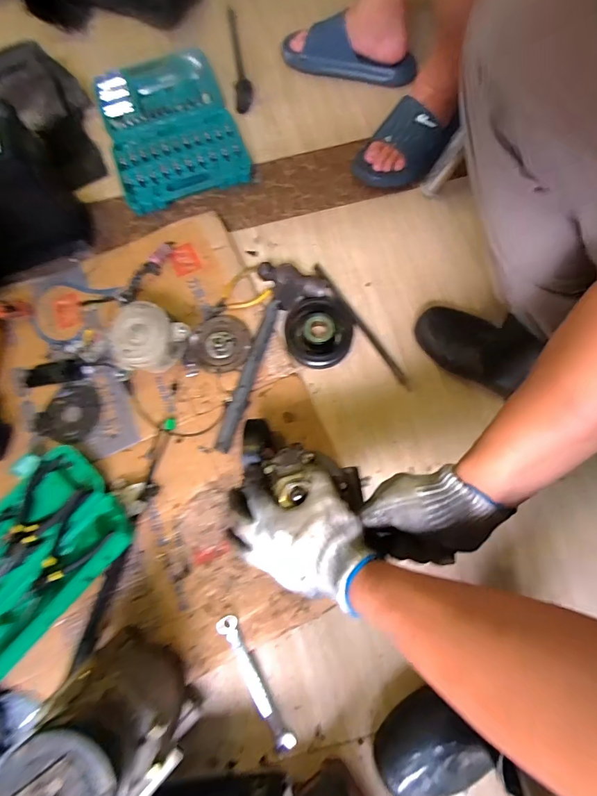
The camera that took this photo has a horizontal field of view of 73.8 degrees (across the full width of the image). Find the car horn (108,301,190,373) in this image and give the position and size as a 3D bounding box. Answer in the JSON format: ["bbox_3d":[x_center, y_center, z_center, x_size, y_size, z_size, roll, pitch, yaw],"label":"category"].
[{"bbox_3d":[-0.235,-0.096,0.628,0.115,0.079,0.101,-31,73,-8],"label":"car horn"}]

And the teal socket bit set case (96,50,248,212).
[{"bbox_3d":[-0.262,-0.555,0.819,0.250,0.033,0.376,-19,72,-4],"label":"teal socket bit set case"}]

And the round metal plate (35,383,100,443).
[{"bbox_3d":[-0.361,0.022,0.629,0.084,0.010,0.095,26,74,10],"label":"round metal plate"}]

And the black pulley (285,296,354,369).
[{"bbox_3d":[0.034,-0.109,0.648,0.107,0.023,0.114,-1,72,2],"label":"black pulley"}]

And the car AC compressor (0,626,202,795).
[{"bbox_3d":[-0.195,0.343,0.429,0.116,0.196,0.133,-21,72,-5],"label":"car AC compressor"}]

